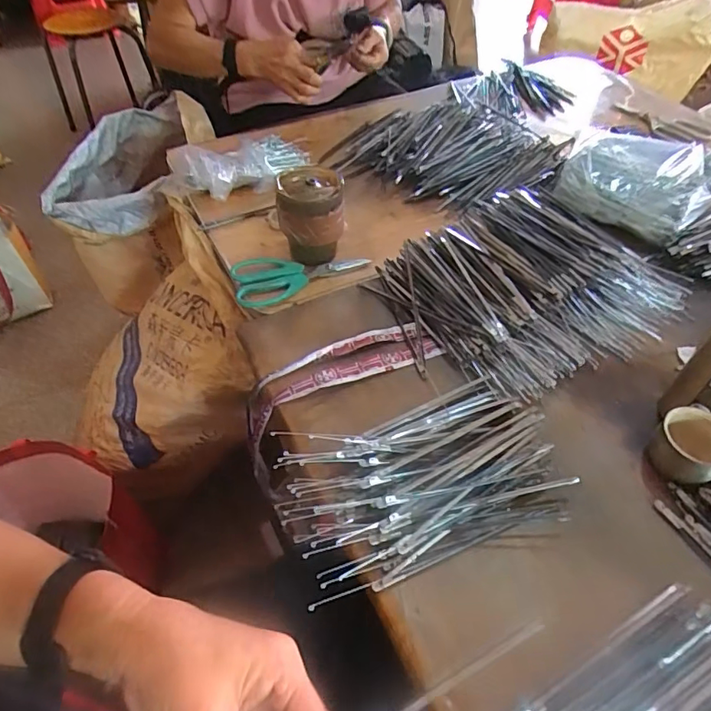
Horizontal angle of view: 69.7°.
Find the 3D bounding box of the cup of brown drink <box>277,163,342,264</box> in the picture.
[{"bbox_3d":[-0.055,-0.178,0.665,0.079,0.111,0.080,0,50,0],"label":"cup of brown drink"}]

